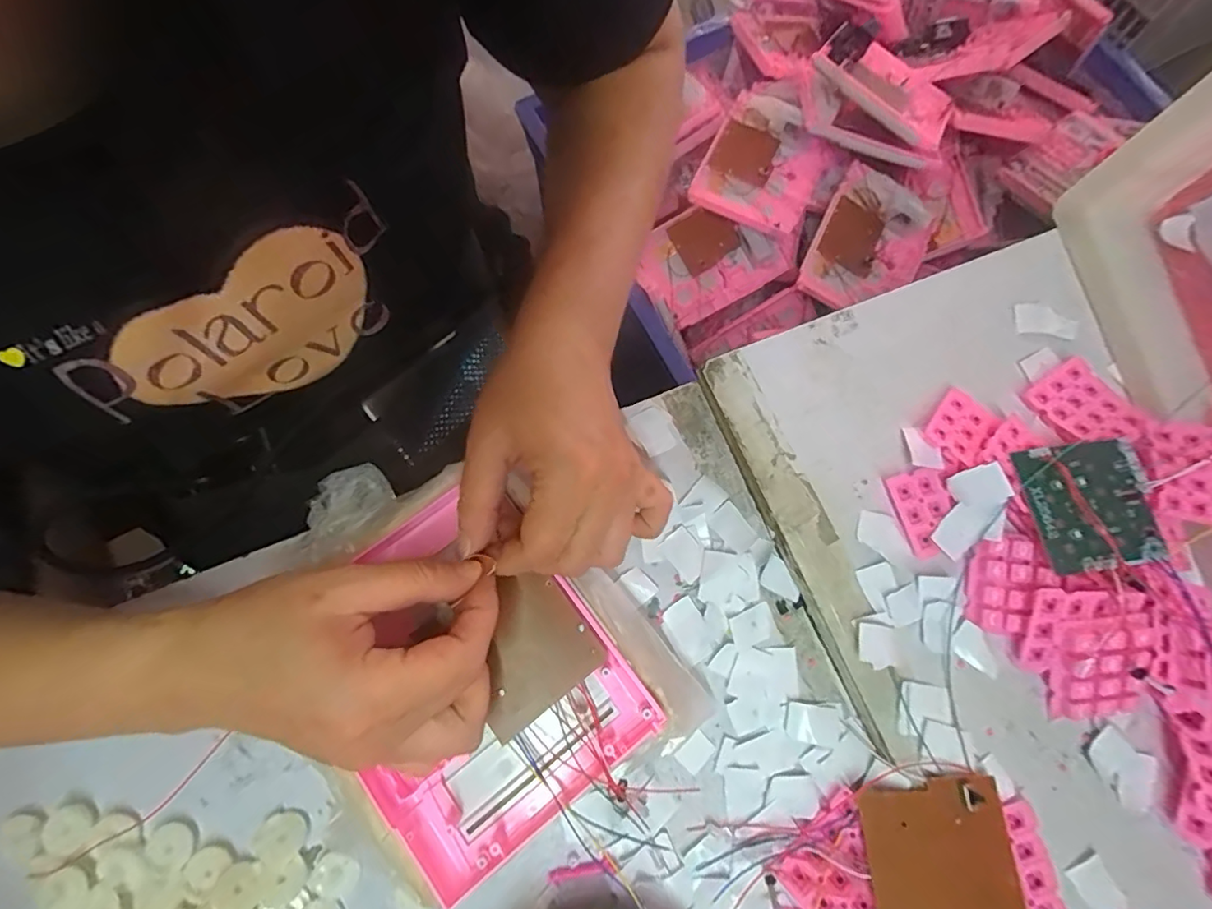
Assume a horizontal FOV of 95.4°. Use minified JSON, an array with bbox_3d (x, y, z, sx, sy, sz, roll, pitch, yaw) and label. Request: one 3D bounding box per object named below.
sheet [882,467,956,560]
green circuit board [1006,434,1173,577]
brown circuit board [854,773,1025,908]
[{"bbox_3d":[0.191,0.034,0.330,0.034,0.008,0.049,-14,76,-5],"label":"sheet"},{"bbox_3d":[0.279,0.027,0.315,0.070,0.007,0.071,-8,75,-3],"label":"green circuit board"},{"bbox_3d":[0.170,0.207,0.280,0.070,0.006,0.071,-7,63,8],"label":"brown circuit board"}]

